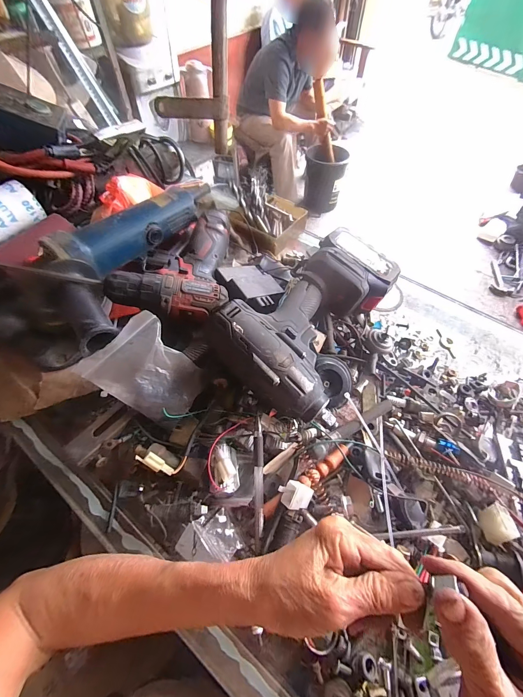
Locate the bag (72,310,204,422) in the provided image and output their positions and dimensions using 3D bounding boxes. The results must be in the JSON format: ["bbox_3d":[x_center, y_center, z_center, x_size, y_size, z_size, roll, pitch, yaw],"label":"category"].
[{"bbox_3d":[-0.126,0.029,0.326,0.101,0.073,0.093,38,65,21],"label":"bag"}]

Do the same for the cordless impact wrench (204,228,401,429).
[{"bbox_3d":[0.077,-0.032,0.375,0.261,0.093,0.160,-40,66,-22],"label":"cordless impact wrench"}]

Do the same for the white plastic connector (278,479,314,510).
[{"bbox_3d":[0.033,0.146,0.298,0.016,0.031,0.025,-5,54,50],"label":"white plastic connector"}]

